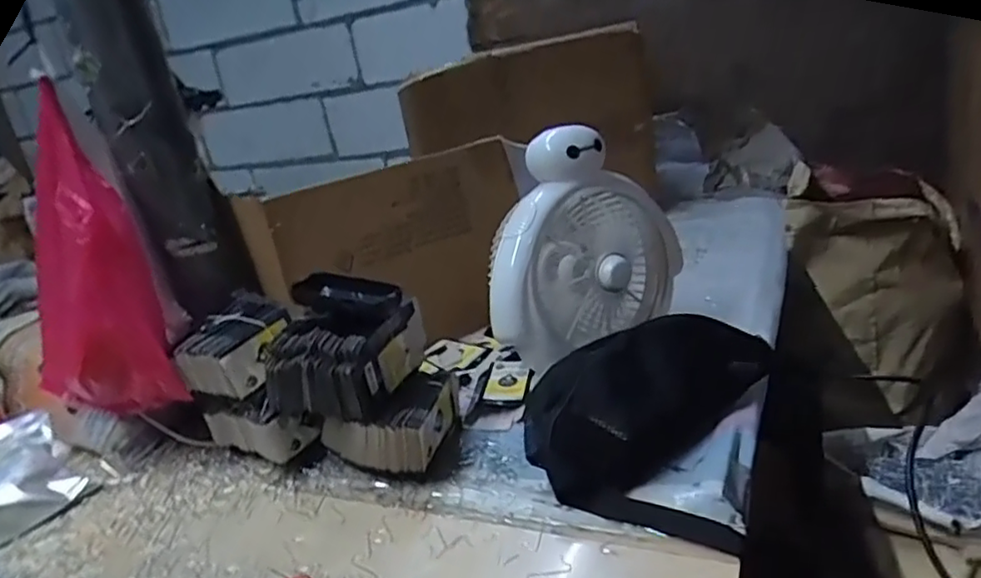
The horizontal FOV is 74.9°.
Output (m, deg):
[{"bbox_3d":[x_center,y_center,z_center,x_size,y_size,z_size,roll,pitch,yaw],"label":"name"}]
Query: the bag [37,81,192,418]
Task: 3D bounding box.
[{"bbox_3d":[-0.419,-0.019,0.655,0.133,0.292,0.161,-23,24,-32],"label":"bag"}]

